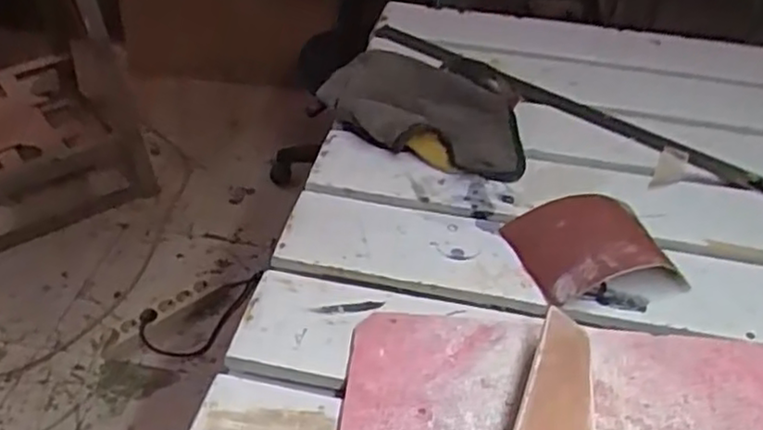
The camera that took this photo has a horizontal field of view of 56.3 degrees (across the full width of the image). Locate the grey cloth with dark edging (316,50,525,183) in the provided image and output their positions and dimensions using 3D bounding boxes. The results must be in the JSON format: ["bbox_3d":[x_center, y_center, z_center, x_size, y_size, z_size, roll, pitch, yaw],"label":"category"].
[{"bbox_3d":[0.047,-0.107,0.733,0.229,0.030,0.131,23,45,21],"label":"grey cloth with dark edging"}]

